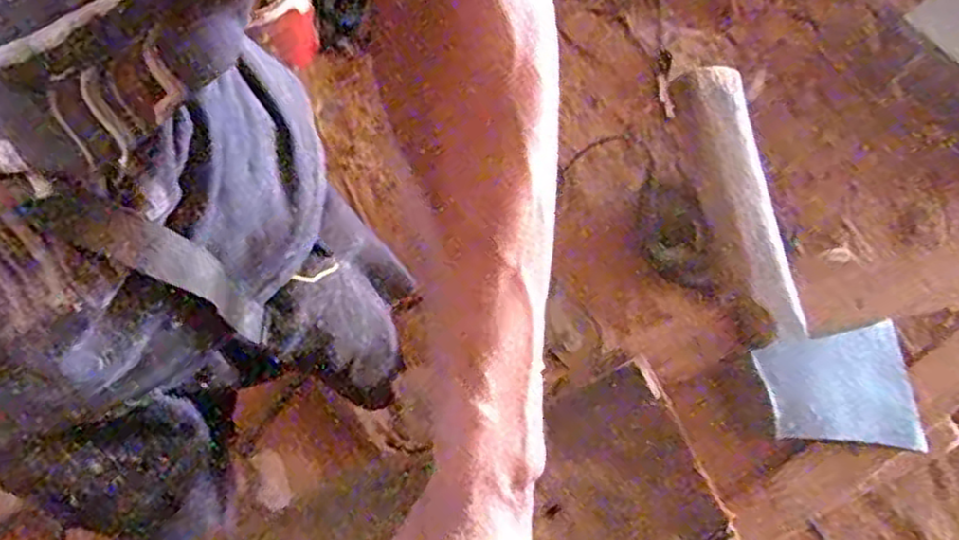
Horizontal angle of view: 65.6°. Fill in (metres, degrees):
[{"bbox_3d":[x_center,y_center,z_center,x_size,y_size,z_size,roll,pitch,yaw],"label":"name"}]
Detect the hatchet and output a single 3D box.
[{"bbox_3d":[0.199,-0.013,0.472,0.099,0.038,0.249,-11,73,-2],"label":"hatchet"}]

